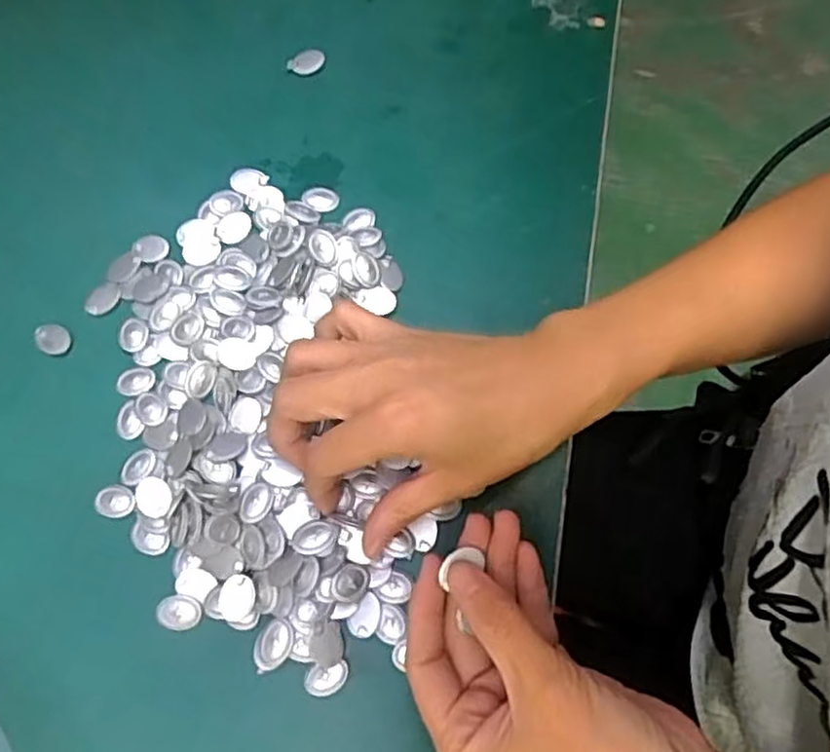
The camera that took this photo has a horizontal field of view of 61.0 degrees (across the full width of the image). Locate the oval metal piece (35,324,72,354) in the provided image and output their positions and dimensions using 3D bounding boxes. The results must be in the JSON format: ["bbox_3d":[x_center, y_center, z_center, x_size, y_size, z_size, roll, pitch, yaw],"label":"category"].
[{"bbox_3d":[-0.181,-0.019,0.351,0.018,0.004,0.015,39,73,11],"label":"oval metal piece"}]

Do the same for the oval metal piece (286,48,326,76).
[{"bbox_3d":[-0.063,-0.184,0.413,0.022,0.007,0.014,-26,73,-11],"label":"oval metal piece"}]

